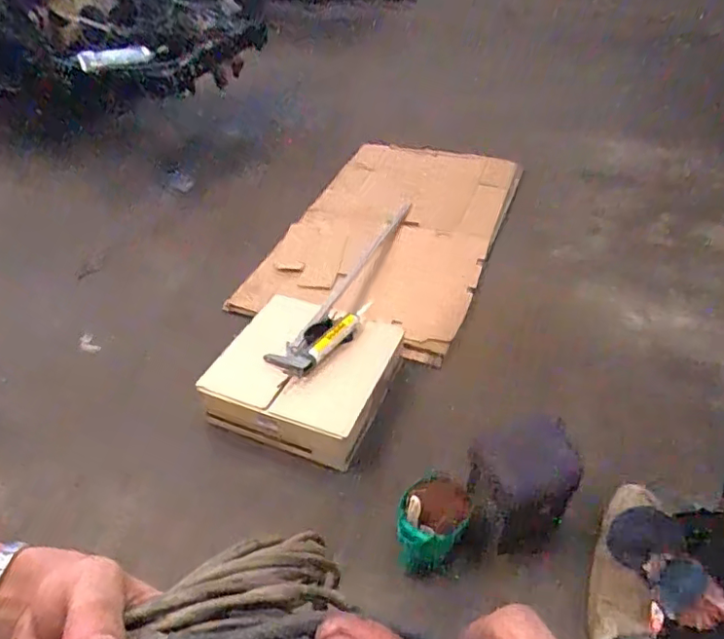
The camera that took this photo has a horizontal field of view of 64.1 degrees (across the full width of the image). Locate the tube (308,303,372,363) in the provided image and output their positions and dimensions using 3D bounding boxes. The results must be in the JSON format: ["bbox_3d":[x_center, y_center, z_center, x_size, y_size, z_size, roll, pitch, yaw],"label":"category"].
[{"bbox_3d":[-0.070,0.030,1.786,0.248,0.044,0.061,-43,54,-17],"label":"tube"}]

